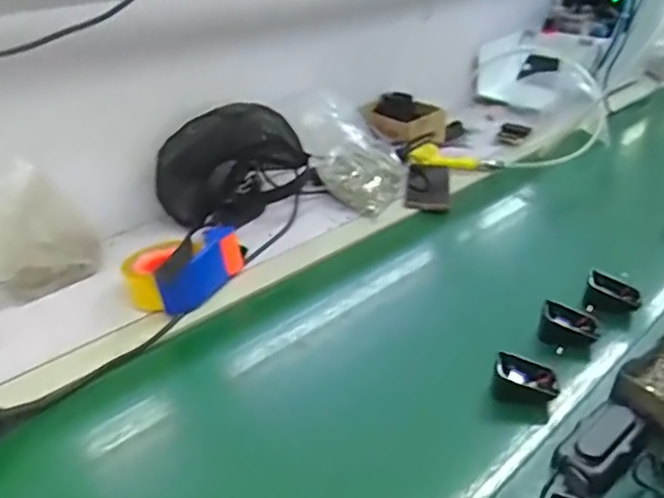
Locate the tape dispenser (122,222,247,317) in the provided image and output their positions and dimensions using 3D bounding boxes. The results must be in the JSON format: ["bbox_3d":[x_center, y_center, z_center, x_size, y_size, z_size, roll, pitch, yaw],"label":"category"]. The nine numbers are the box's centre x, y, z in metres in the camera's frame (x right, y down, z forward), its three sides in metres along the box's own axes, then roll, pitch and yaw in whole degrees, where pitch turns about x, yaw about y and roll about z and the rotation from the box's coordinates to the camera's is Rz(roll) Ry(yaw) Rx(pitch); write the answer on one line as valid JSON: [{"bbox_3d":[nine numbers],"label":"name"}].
[{"bbox_3d":[-0.207,0.022,0.793,0.107,0.074,0.138,19,36,30],"label":"tape dispenser"}]

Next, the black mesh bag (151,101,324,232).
[{"bbox_3d":[-0.170,-0.147,0.976,0.244,0.180,0.120,-15,33,-24],"label":"black mesh bag"}]

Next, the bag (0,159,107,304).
[{"bbox_3d":[-0.393,-0.026,0.796,0.151,0.158,0.052,-20,36,-30],"label":"bag"}]

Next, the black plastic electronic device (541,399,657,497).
[{"bbox_3d":[0.244,0.193,0.549,0.137,0.031,0.051,-25,38,-35],"label":"black plastic electronic device"}]

